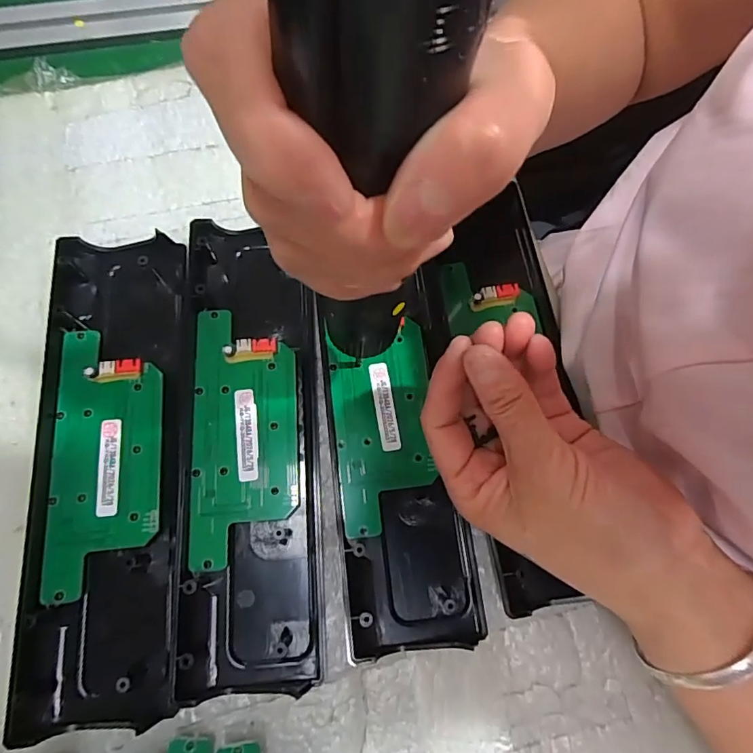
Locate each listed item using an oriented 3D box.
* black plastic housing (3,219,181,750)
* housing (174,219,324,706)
[{"bbox_3d":[-0.142,0.039,0.251,0.071,0.017,0.245,-4,74,-4],"label":"black plastic housing"},{"bbox_3d":[-0.066,0.029,0.259,0.069,0.016,0.241,-3,74,-4],"label":"housing"}]

